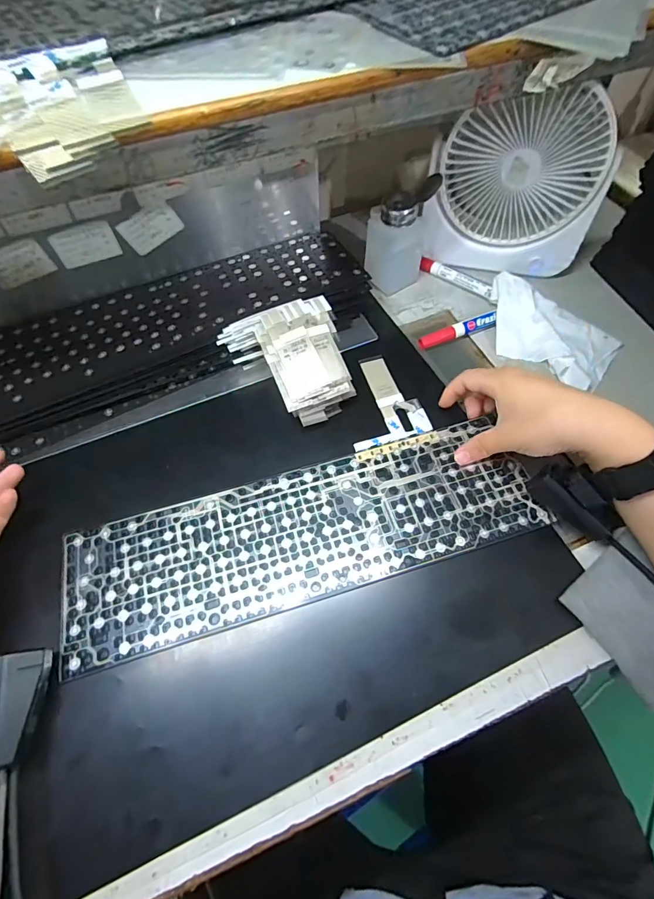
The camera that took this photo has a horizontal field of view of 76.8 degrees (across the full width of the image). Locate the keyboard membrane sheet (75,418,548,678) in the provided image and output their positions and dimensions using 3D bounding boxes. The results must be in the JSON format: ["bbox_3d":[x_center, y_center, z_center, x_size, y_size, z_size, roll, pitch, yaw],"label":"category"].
[{"bbox_3d":[-0.019,0.074,0.370,0.410,0.004,0.118,-14,60,-7],"label":"keyboard membrane sheet"}]

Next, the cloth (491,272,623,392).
[{"bbox_3d":[0.249,-0.136,0.467,0.150,0.029,0.101,28,64,17],"label":"cloth"}]

